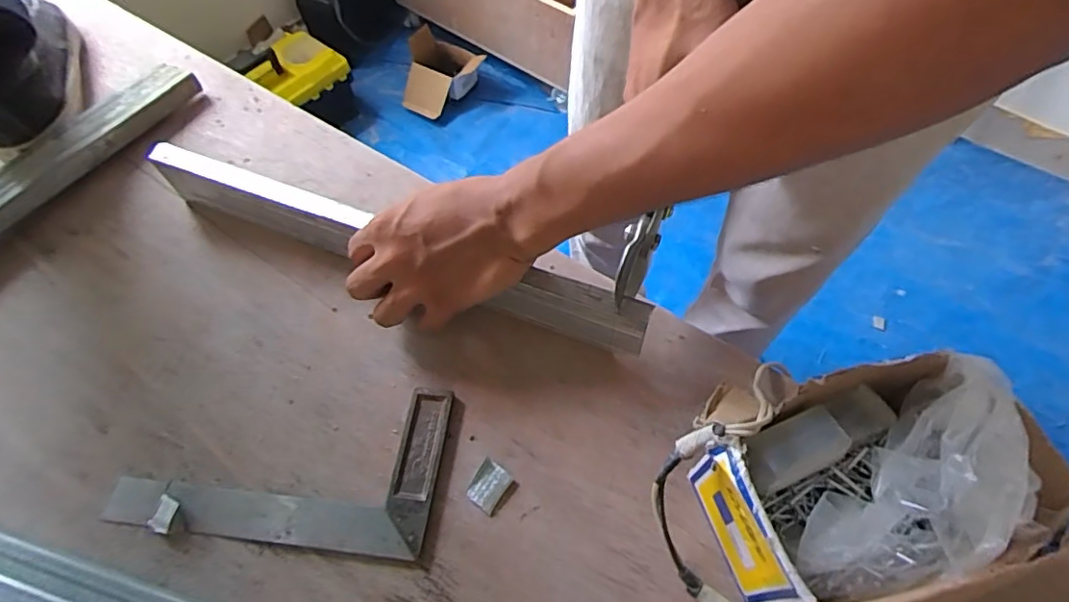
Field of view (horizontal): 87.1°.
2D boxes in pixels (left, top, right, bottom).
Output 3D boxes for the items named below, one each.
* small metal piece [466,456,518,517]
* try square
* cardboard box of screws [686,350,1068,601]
[{"bbox_3d":[-0.027,0.113,0.342,0.025,0.005,0.026,35,67,22],"label":"small metal piece"},{"bbox_3d":[-0.159,0.098,0.356,0.200,0.009,0.099,4,60,6],"label":"try square"},{"bbox_3d":[0.164,0.085,0.289,0.140,0.101,0.121,-17,60,-7],"label":"cardboard box of screws"}]

